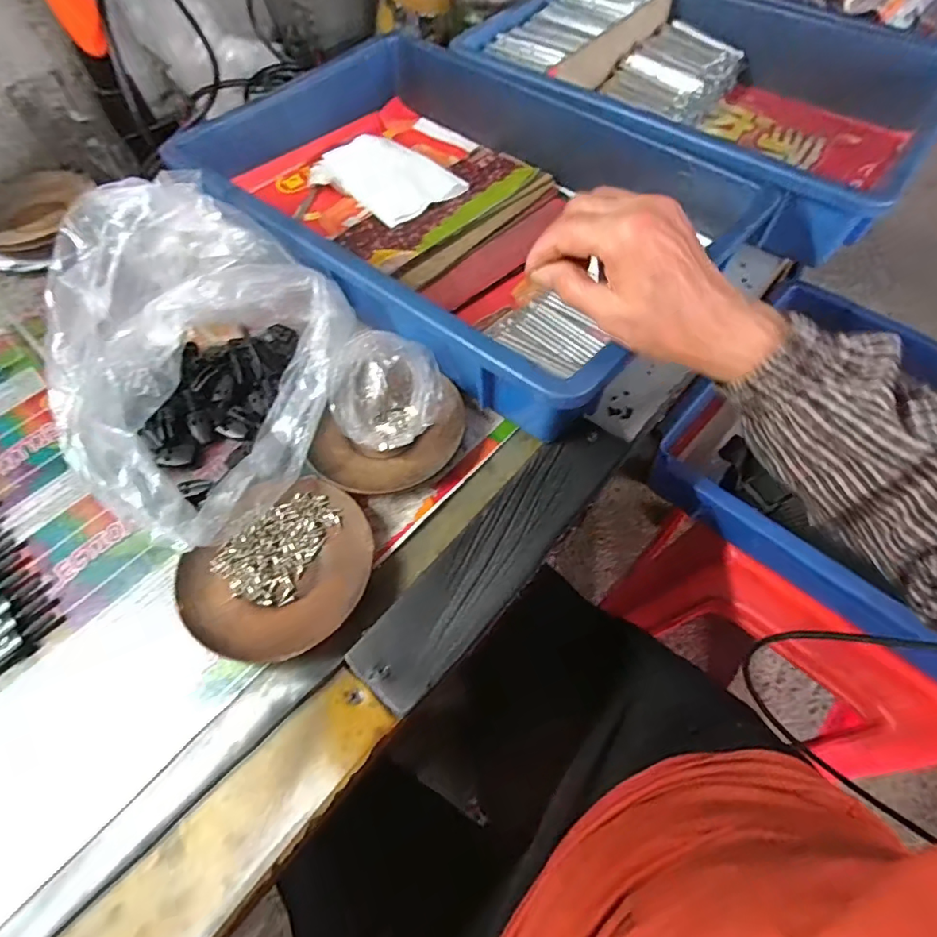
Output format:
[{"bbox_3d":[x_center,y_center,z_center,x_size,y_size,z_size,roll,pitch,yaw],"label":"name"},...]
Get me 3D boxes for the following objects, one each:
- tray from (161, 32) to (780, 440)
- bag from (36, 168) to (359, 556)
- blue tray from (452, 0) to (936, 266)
[{"bbox_3d":[-0.018,-0.231,0.445,0.447,0.090,0.293,36,67,19],"label":"tray"},{"bbox_3d":[-0.187,-0.089,0.342,0.195,0.099,0.250,-35,69,-17],"label":"bag"},{"bbox_3d":[0.236,-0.404,0.540,0.432,0.091,0.327,37,68,20],"label":"blue tray"}]

